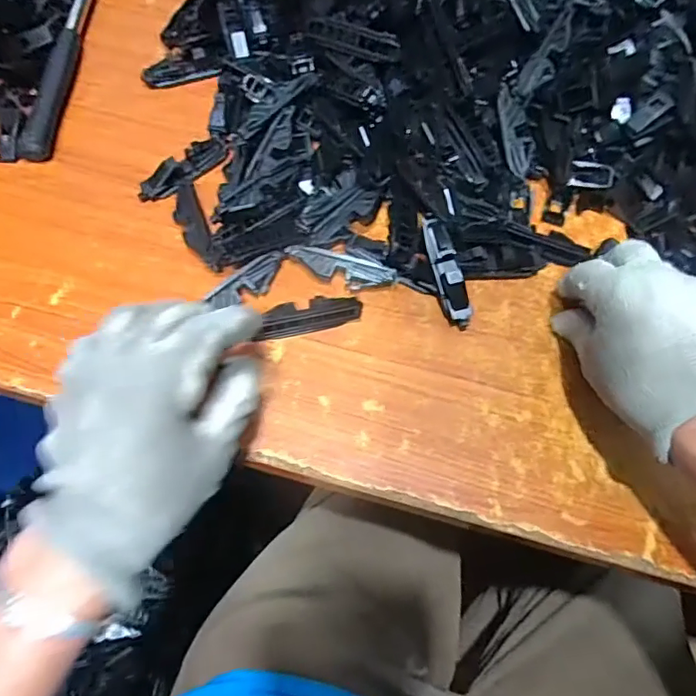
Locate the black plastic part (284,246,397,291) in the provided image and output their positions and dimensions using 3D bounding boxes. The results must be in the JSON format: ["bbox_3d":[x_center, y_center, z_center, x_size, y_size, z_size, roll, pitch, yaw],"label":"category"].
[{"bbox_3d":[-0.005,-0.056,0.386,0.078,0.014,0.017,15,67,3],"label":"black plastic part"}]

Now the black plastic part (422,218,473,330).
[{"bbox_3d":[0.070,-0.054,0.376,0.020,0.017,0.079,-14,84,-9],"label":"black plastic part"}]

